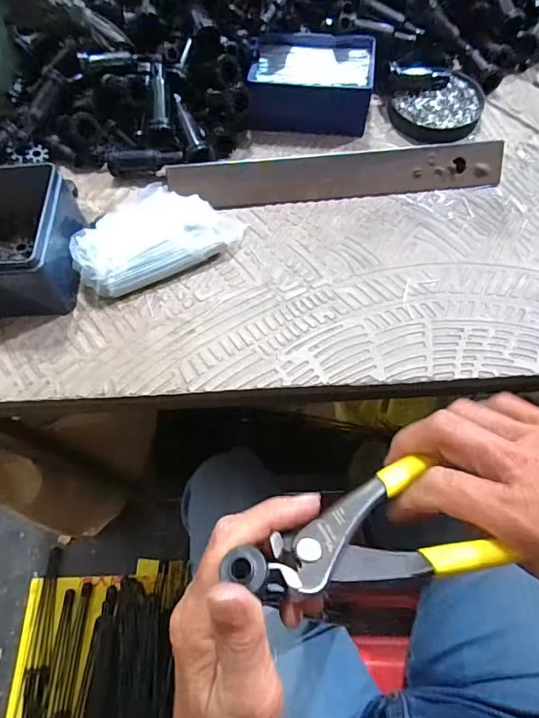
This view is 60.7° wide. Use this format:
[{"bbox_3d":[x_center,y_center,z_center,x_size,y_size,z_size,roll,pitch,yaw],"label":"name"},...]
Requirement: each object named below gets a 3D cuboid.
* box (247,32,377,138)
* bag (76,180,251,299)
[{"bbox_3d":[0.039,-0.259,0.434,0.112,0.045,0.082,8,66,5],"label":"box"},{"bbox_3d":[-0.087,-0.098,0.363,0.127,0.032,0.062,-26,67,-10],"label":"bag"}]

